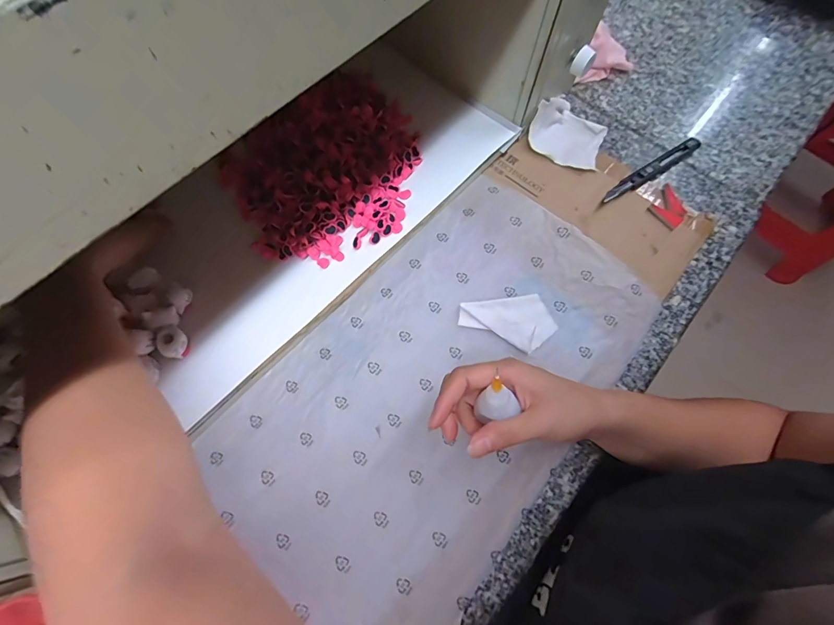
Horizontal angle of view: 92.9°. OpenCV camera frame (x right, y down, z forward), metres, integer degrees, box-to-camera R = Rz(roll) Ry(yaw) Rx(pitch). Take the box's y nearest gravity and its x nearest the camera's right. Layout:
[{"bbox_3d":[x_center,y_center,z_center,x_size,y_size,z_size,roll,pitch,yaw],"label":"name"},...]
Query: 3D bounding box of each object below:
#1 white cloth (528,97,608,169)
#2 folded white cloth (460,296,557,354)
[{"bbox_3d":[0.164,-0.198,0.424,0.076,0.027,0.071,26,71,7],"label":"white cloth"},{"bbox_3d":[0.082,0.010,0.353,0.082,0.004,0.049,-6,70,-4],"label":"folded white cloth"}]

